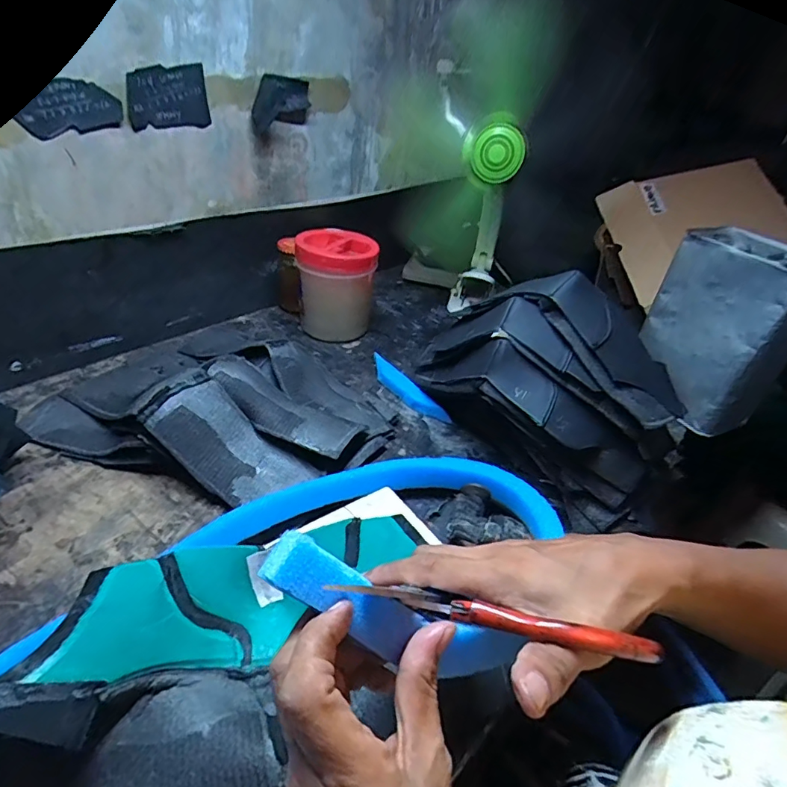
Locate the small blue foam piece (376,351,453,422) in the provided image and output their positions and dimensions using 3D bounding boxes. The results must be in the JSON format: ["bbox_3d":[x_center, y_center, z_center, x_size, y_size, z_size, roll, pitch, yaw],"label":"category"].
[{"bbox_3d":[0.017,-0.007,0.654,0.029,0.019,0.155,-21,44,-34],"label":"small blue foam piece"}]

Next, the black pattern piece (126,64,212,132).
[{"bbox_3d":[-0.280,-0.368,0.600,0.101,0.066,0.004,-30,49,-35],"label":"black pattern piece"}]

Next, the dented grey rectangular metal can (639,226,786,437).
[{"bbox_3d":[0.433,-0.085,0.642,0.113,0.221,0.150,-13,40,-26],"label":"dented grey rectangular metal can"}]

